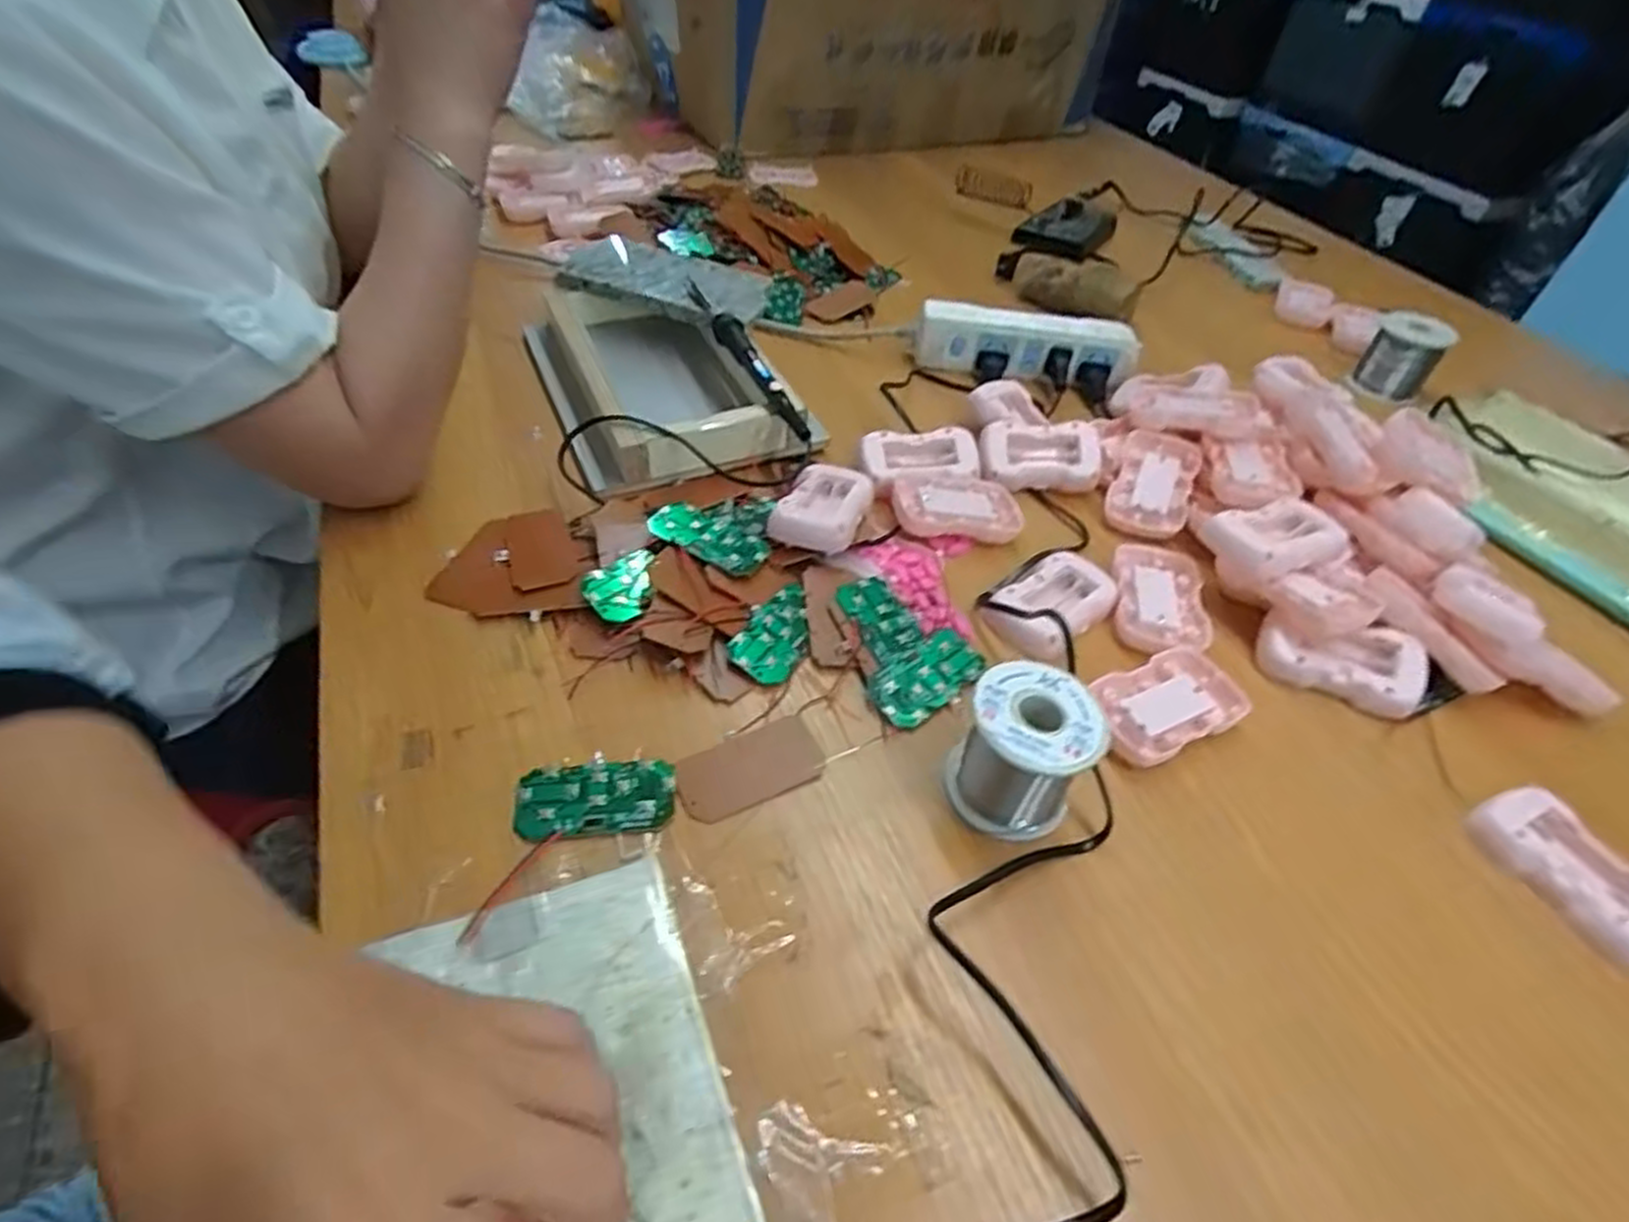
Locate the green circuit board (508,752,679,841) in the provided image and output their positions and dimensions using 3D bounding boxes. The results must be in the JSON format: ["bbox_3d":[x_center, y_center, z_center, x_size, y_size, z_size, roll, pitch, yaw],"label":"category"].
[{"bbox_3d":[-0.106,0.090,0.379,0.074,0.005,0.038,-2,47,-8],"label":"green circuit board"}]

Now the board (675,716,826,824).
[{"bbox_3d":[-0.033,0.079,0.399,0.073,0.005,0.040,-18,51,-21],"label":"board"}]

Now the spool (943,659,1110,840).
[{"bbox_3d":[0.102,0.067,0.384,0.061,0.061,0.061,3,46,-3],"label":"spool"}]

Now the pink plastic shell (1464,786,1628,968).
[{"bbox_3d":[0.379,0.129,0.393,0.049,0.021,0.085,-19,51,-22],"label":"pink plastic shell"}]

